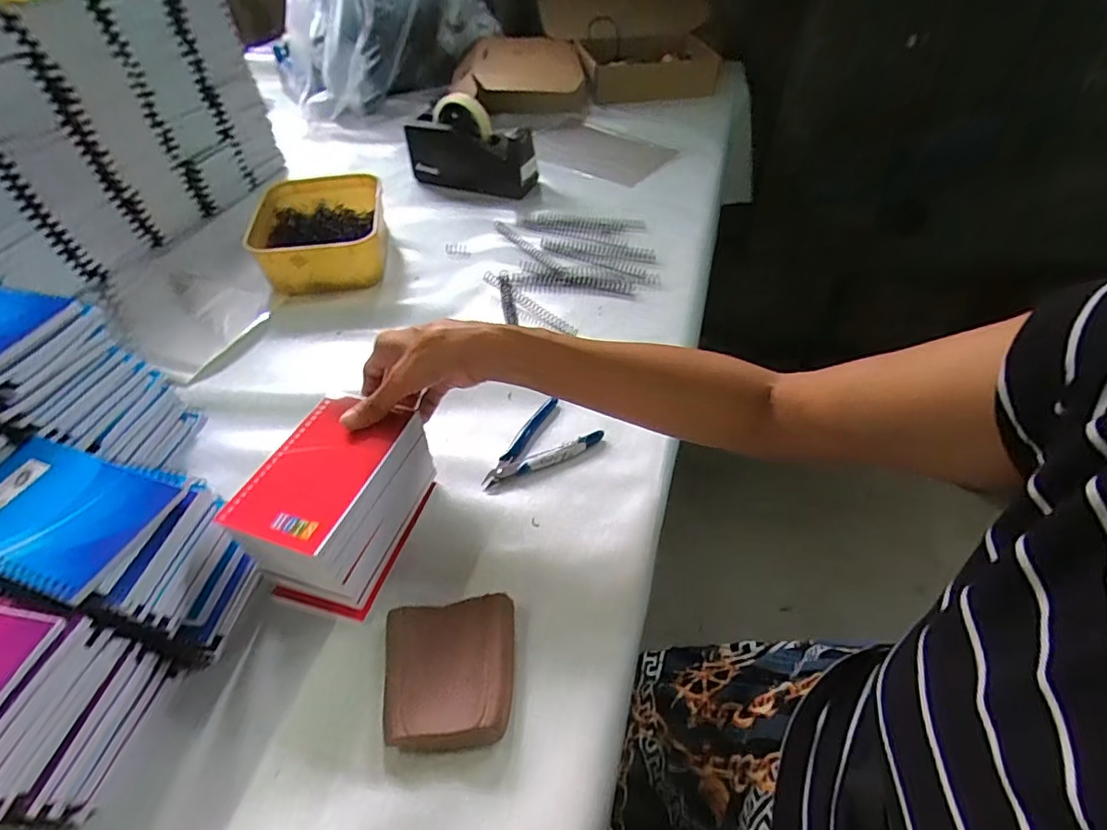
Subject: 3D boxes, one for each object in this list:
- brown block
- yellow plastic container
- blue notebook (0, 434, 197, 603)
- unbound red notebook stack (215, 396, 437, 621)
[{"bbox_3d":[-0.068,0.171,0.355,0.084,0.024,0.088,-7,45,-4],"label":"brown block"},{"bbox_3d":[-0.311,-0.250,0.727,0.162,0.069,0.214,-12,46,-9],"label":"yellow plastic container"},{"bbox_3d":[-0.323,0.055,0.336,0.152,0.006,0.086,12,47,14],"label":"blue notebook"},{"bbox_3d":[-0.160,0.067,0.410,0.089,0.090,0.134,13,47,15],"label":"unbound red notebook stack"}]

